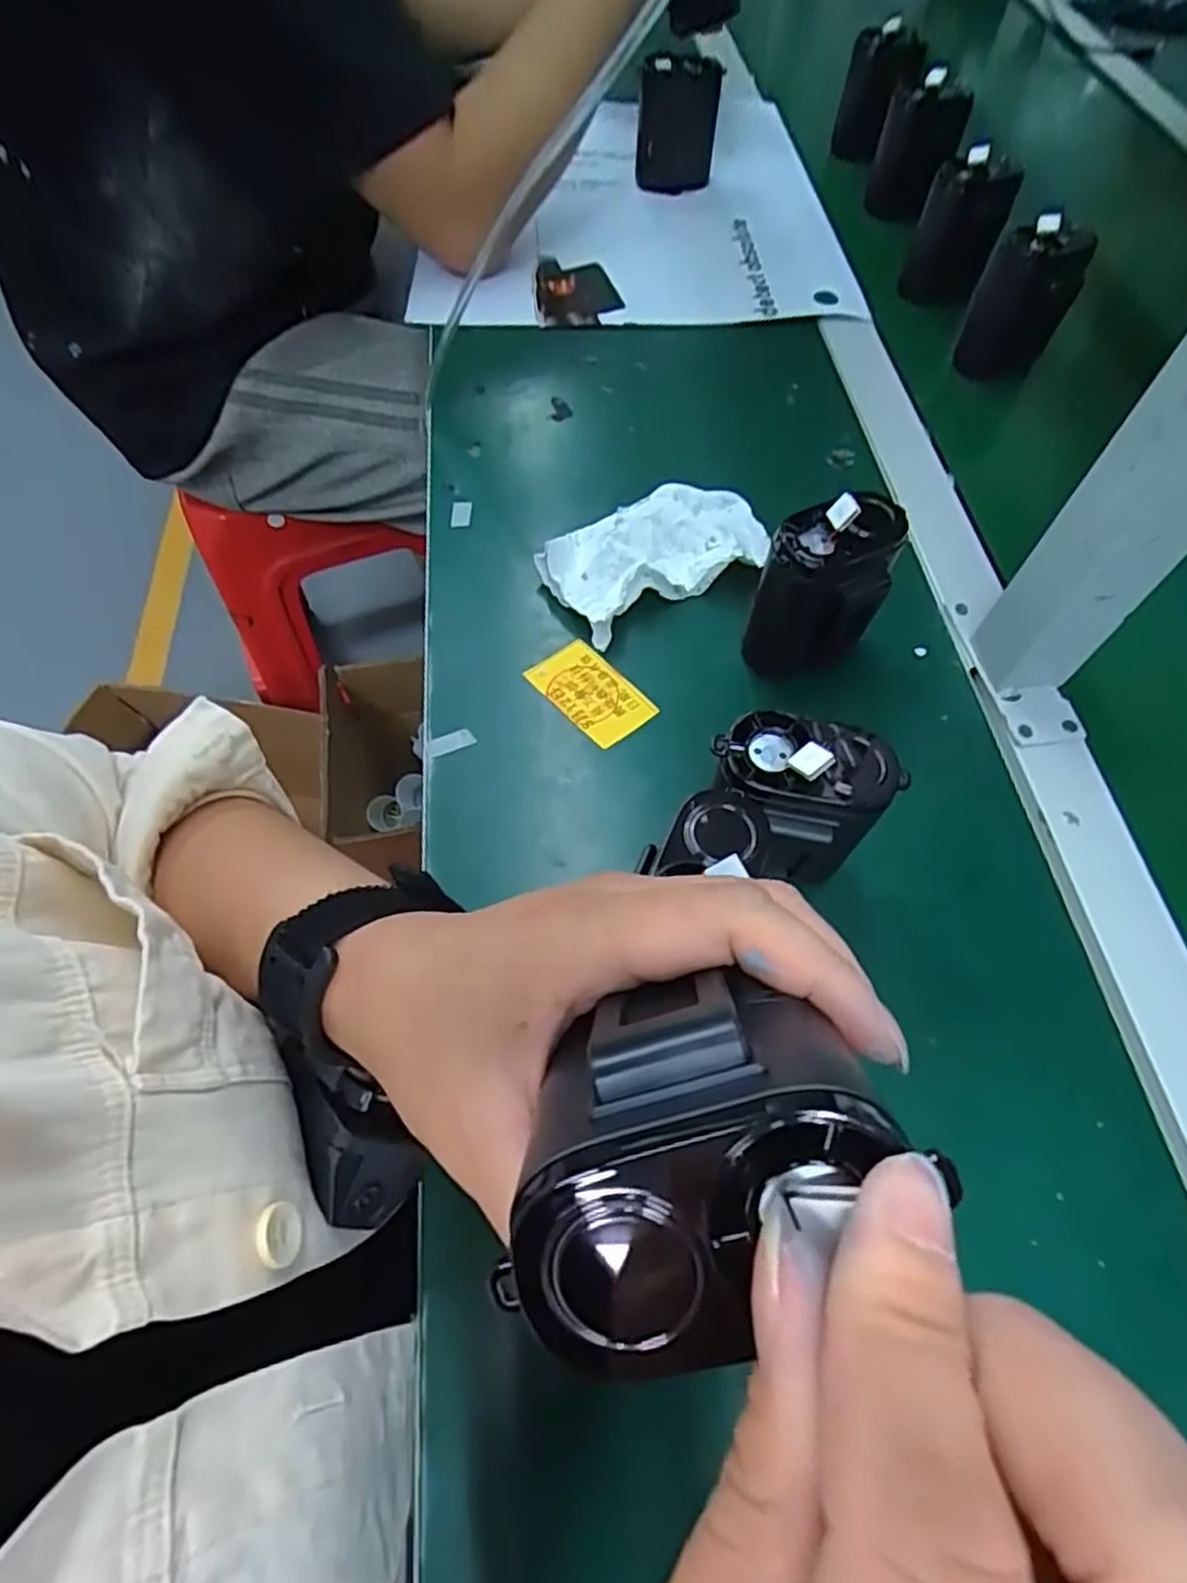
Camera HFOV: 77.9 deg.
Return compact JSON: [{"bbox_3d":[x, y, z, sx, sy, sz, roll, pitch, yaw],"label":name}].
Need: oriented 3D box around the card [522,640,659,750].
[{"bbox_3d":[-0.001,-0.053,0.393,0.039,0.004,0.064,-39,71,-15],"label":"card"}]

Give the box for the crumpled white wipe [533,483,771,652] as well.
[{"bbox_3d":[0.035,-0.137,0.429,0.127,0.027,0.078,-24,65,-13],"label":"crumpled white wipe"}]

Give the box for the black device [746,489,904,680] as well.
[{"bbox_3d":[0.115,-0.101,0.370,0.056,0.092,0.061,28,65,13],"label":"black device"}]

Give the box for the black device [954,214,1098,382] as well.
[{"bbox_3d":[0.303,-0.349,0.520,0.059,0.090,0.062,22,63,10],"label":"black device"}]

